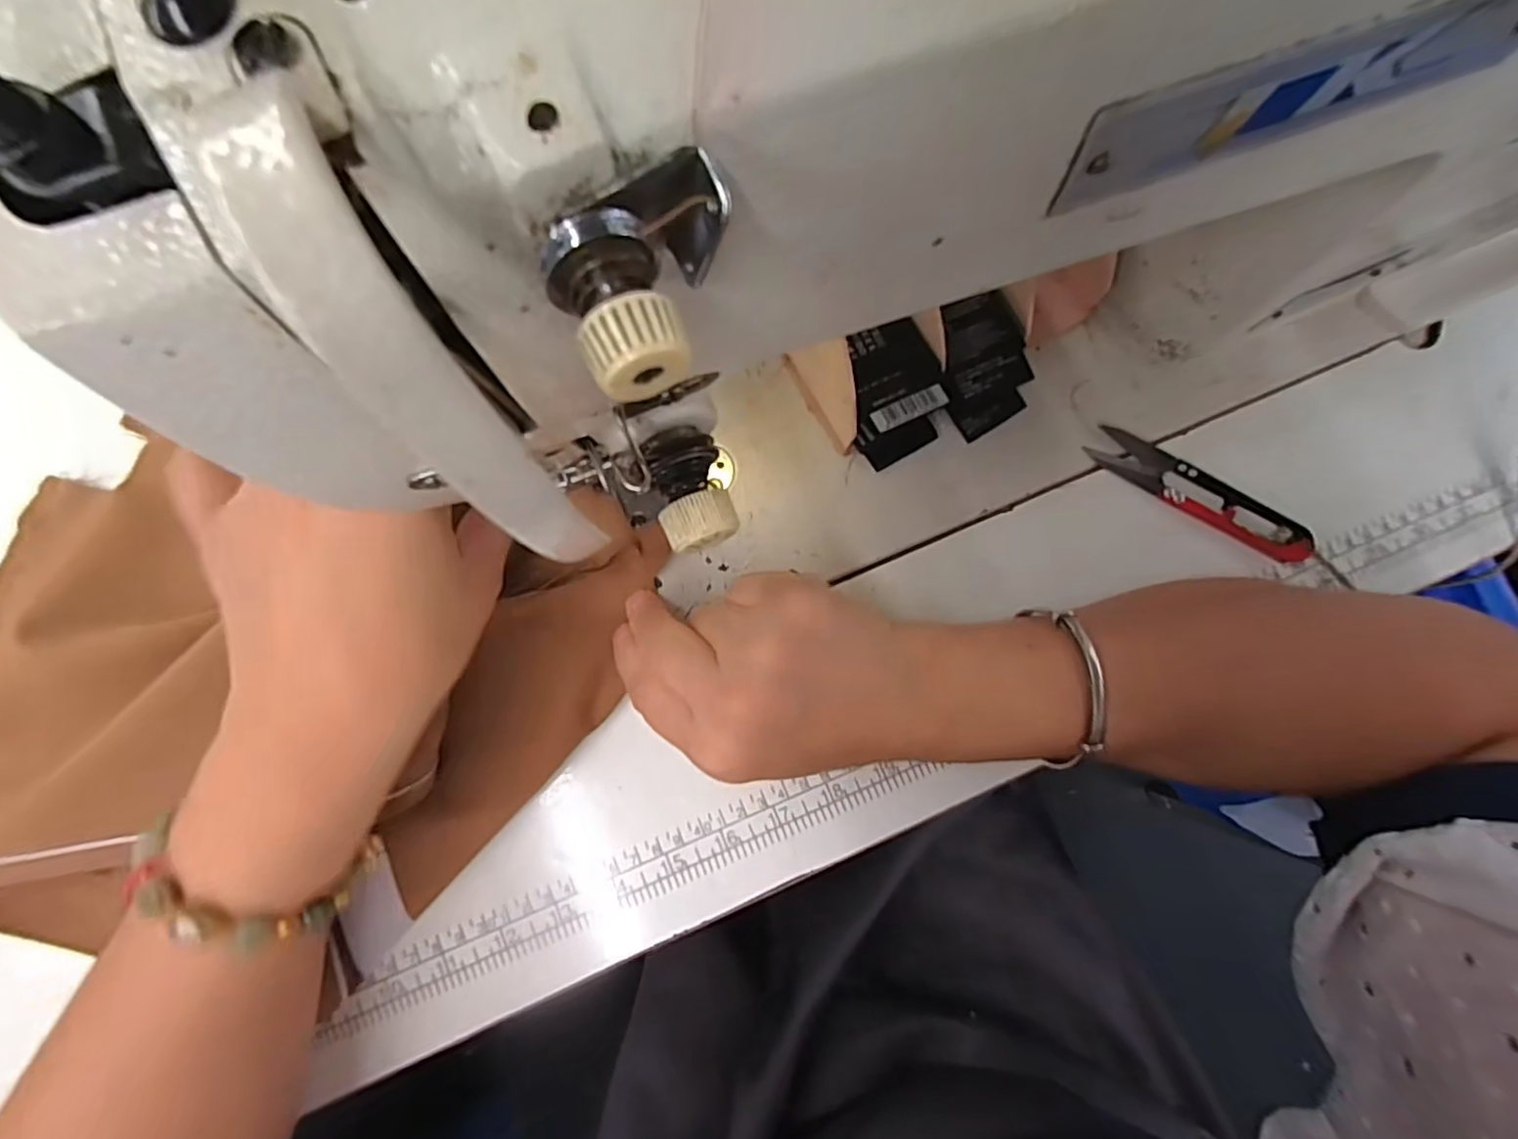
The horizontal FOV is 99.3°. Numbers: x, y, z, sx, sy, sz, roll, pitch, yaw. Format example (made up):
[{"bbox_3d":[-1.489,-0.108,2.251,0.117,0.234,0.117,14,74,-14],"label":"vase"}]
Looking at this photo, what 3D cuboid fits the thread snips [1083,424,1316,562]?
[{"bbox_3d":[0.208,-0.035,0.303,0.105,0.012,0.022,31,82,3],"label":"thread snips"}]

